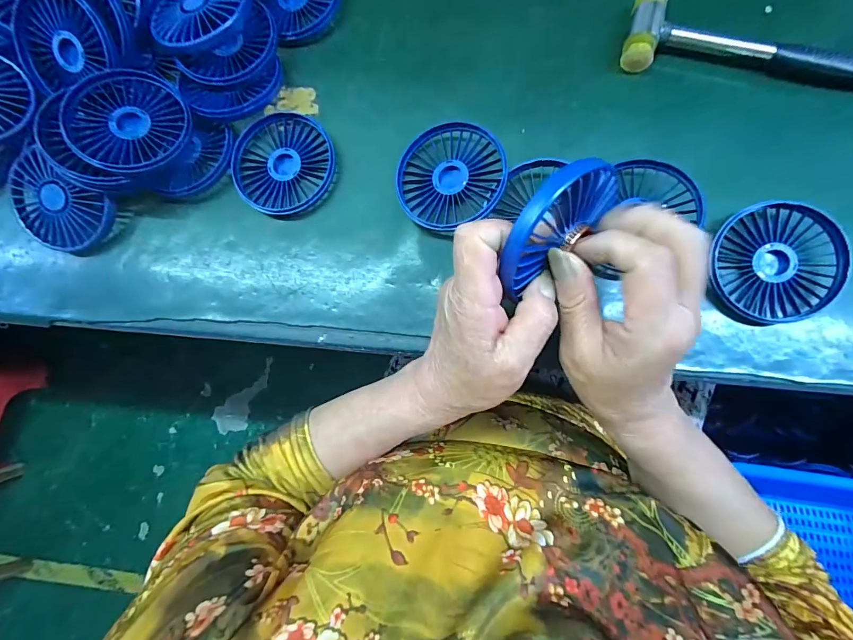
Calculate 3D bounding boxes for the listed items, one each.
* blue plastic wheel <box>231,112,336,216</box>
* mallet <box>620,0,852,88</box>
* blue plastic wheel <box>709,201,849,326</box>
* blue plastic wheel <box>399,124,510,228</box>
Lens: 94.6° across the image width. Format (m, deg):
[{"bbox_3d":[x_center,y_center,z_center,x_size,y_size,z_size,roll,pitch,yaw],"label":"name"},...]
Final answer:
[{"bbox_3d":[-0.123,-0.135,0.339,0.084,0.010,0.089,-1,84,6],"label":"blue plastic wheel"},{"bbox_3d":[0.276,-0.212,0.308,0.232,0.025,0.059,12,86,7],"label":"mallet"},{"bbox_3d":[0.256,-0.040,0.288,0.078,0.019,0.084,-1,84,6],"label":"blue plastic wheel"},{"bbox_3d":[0.018,-0.116,0.318,0.082,0.023,0.083,-1,84,6],"label":"blue plastic wheel"}]

